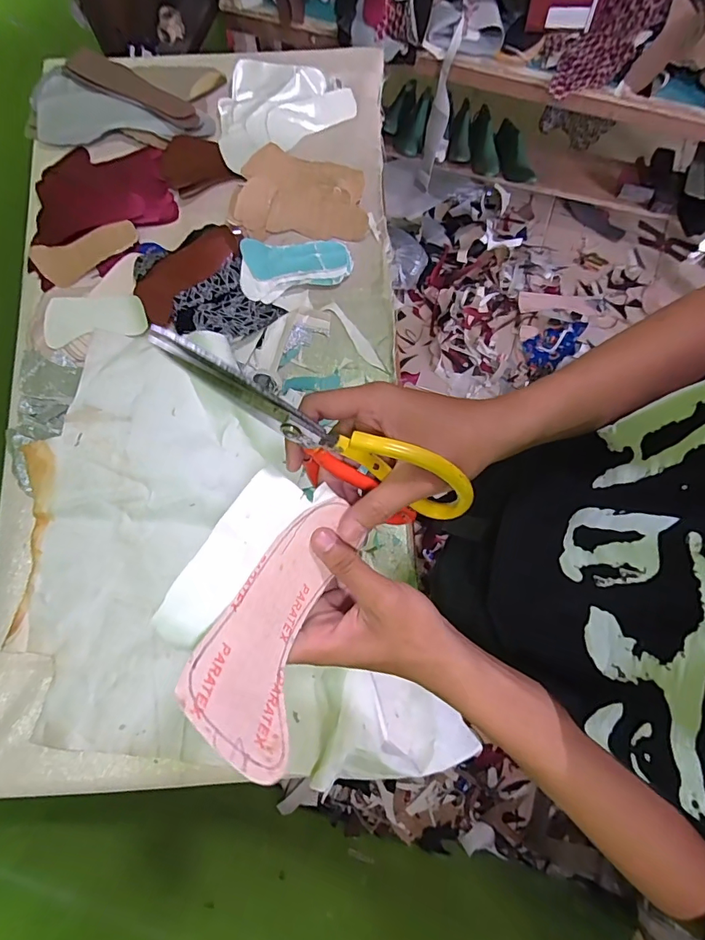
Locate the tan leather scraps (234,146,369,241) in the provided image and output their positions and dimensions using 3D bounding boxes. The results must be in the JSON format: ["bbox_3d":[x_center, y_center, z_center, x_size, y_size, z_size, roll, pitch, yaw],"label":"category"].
[{"bbox_3d":[-0.084,-0.451,0.752,0.219,0.057,0.129,7,78,2],"label":"tan leather scraps"}]

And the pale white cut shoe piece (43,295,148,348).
[{"bbox_3d":[-0.401,-0.232,0.709,0.157,0.008,0.075,1,99,1],"label":"pale white cut shoe piece"}]

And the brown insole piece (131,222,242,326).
[{"bbox_3d":[-0.264,-0.317,0.717,0.074,0.009,0.186,40,81,-3],"label":"brown insole piece"}]

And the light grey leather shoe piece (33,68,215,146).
[{"bbox_3d":[-0.402,-0.602,0.782,0.297,0.041,0.121,12,78,3],"label":"light grey leather shoe piece"}]

